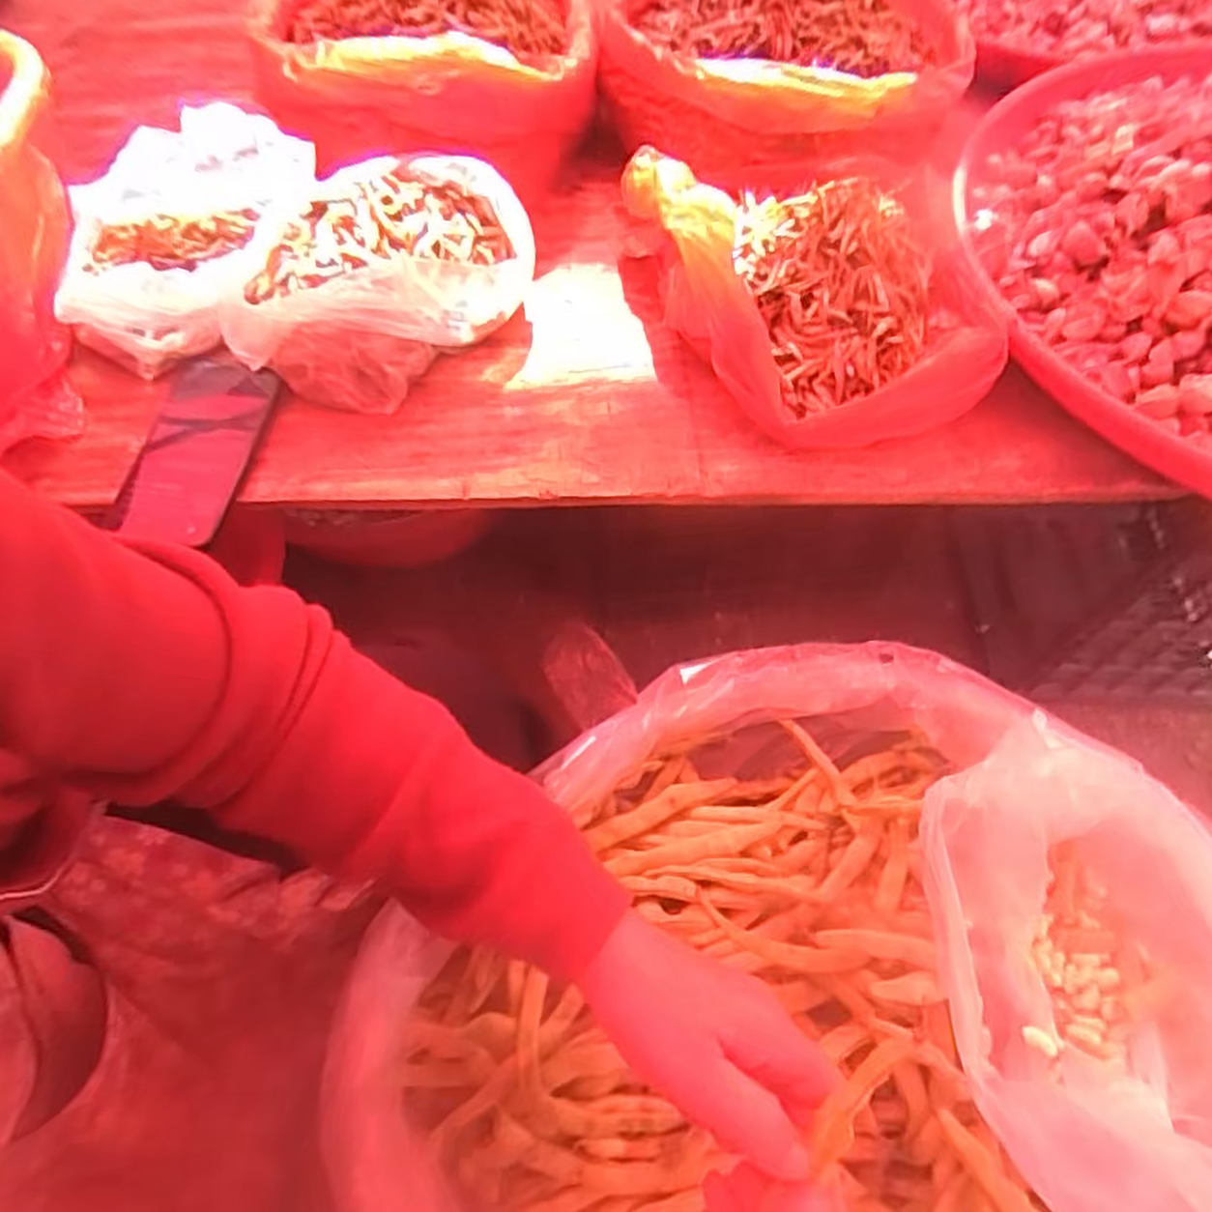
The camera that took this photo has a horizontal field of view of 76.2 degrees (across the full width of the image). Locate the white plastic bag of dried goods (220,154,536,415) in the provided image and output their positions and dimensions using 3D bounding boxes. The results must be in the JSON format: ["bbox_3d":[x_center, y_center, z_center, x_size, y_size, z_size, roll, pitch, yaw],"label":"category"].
[{"bbox_3d":[-0.174,-0.258,0.619,0.215,0.077,0.213,4,59,3],"label":"white plastic bag of dried goods"}]

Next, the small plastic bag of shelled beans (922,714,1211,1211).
[{"bbox_3d":[0.291,0.196,0.394,0.215,0.109,0.244,-4,59,-2],"label":"small plastic bag of shelled beans"}]

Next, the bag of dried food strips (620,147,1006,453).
[{"bbox_3d":[0.165,-0.256,0.607,0.236,0.091,0.287,-12,59,-7],"label":"bag of dried food strips"}]

